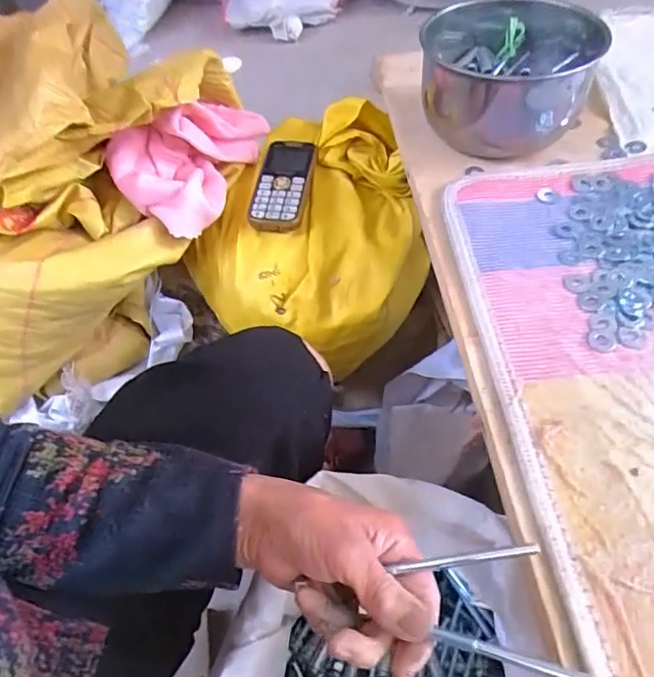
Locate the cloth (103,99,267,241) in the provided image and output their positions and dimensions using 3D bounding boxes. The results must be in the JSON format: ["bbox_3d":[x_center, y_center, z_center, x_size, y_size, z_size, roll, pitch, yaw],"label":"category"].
[{"bbox_3d":[-0.152,-0.209,0.582,0.113,0.076,0.194,15,55,15],"label":"cloth"}]

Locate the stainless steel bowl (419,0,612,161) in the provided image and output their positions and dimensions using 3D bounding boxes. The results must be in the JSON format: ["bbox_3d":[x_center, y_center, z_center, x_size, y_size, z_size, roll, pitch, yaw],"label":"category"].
[{"bbox_3d":[0.188,-0.279,0.551,0.169,0.087,0.196,8,54,10],"label":"stainless steel bowl"}]

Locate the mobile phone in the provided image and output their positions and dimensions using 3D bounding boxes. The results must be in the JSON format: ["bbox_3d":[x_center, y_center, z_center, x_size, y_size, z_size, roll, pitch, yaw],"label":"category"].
[{"bbox_3d":[-0.048,-0.172,0.582,0.056,0.015,0.119,9,70,11],"label":"mobile phone"}]

